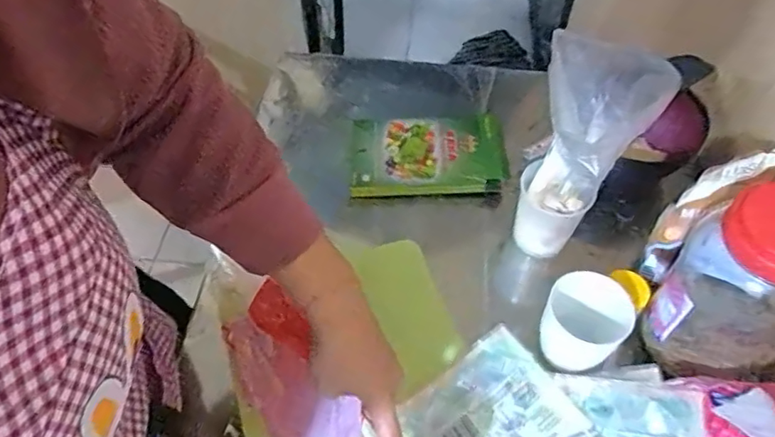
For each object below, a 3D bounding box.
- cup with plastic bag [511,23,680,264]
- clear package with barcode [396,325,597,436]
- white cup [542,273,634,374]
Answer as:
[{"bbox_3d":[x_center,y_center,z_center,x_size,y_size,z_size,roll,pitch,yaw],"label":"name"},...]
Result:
[{"bbox_3d":[0.190,-0.046,0.568,0.105,0.213,0.161,18,54,14],"label":"cup with plastic bag"},{"bbox_3d":[0.094,0.191,0.522,0.150,0.035,0.117,-29,57,-21],"label":"clear package with barcode"},{"bbox_3d":[0.191,0.105,0.550,0.077,0.080,0.069,35,60,24],"label":"white cup"}]

